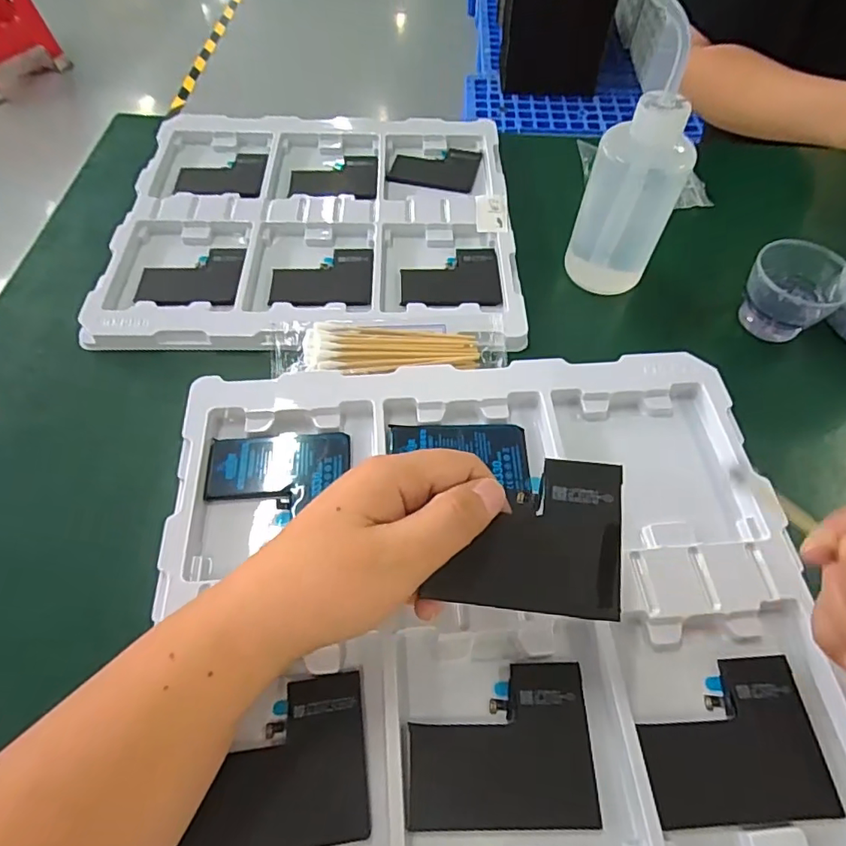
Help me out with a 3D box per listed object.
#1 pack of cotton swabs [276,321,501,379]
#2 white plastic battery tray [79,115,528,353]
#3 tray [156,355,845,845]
[{"bbox_3d":[-0.022,-0.053,0.370,0.155,0.011,0.050,-5,58,-4],"label":"pack of cotton swabs"},{"bbox_3d":[-0.084,-0.174,0.451,0.312,0.017,0.283,0,58,-2],"label":"white plastic battery tray"},{"bbox_3d":[0.035,0.090,0.263,0.308,0.030,0.270,-4,57,-4],"label":"tray"}]

